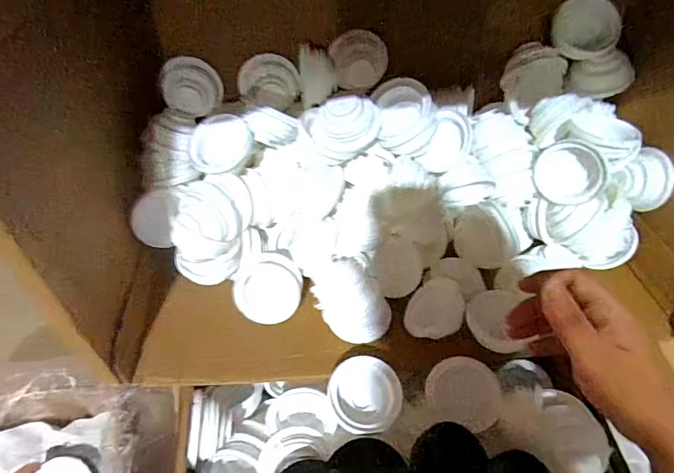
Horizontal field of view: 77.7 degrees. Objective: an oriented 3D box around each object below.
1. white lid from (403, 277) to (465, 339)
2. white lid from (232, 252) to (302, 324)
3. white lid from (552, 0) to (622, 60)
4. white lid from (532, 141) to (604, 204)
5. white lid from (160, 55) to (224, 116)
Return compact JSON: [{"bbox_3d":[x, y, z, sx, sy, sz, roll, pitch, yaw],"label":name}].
[{"bbox_3d":[0.122,0.088,0.525,0.072,0.006,0.076,-3,65,30],"label":"white lid"},{"bbox_3d":[-0.086,0.065,0.528,0.082,0.019,0.086,2,80,-12],"label":"white lid"},{"bbox_3d":[0.316,-0.266,0.531,0.072,0.075,0.017,-18,19,26],"label":"white lid"},{"bbox_3d":[0.290,-0.077,0.528,0.079,0.093,0.031,30,55,22],"label":"white lid"},{"bbox_3d":[-0.189,-0.197,0.551,0.076,0.069,0.008,2,10,-28],"label":"white lid"}]

